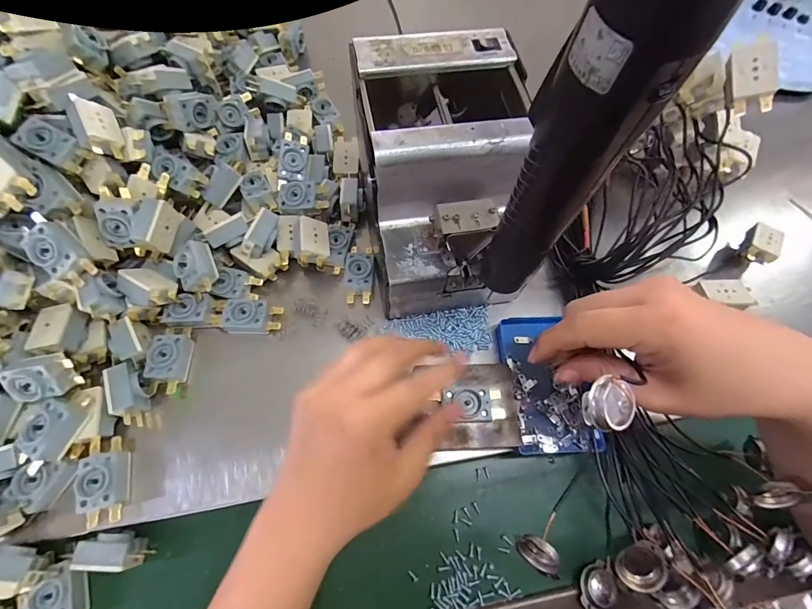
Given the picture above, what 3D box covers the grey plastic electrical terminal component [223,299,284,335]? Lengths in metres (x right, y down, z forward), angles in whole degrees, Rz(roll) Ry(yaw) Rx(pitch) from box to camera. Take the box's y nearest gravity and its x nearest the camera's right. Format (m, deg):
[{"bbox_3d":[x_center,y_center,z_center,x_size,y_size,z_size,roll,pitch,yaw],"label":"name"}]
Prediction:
[{"bbox_3d":[-0.135,0.013,0.332,0.045,0.022,0.031,0,68,-3],"label":"grey plastic electrical terminal component"}]

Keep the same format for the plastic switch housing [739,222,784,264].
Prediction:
[{"bbox_3d":[0.346,-0.059,0.364,0.025,0.018,0.039,31,70,9],"label":"plastic switch housing"}]

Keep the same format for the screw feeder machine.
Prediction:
[{"bbox_3d":[0.026,-0.097,0.307,0.135,0.149,0.180,-8,69,-6],"label":"screw feeder machine"}]

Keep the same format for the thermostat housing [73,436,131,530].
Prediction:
[{"bbox_3d":[-0.223,0.130,0.276,0.026,0.022,0.059,-15,70,-9],"label":"thermostat housing"}]

